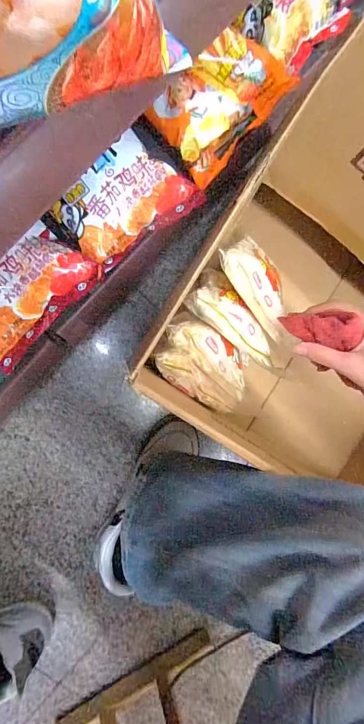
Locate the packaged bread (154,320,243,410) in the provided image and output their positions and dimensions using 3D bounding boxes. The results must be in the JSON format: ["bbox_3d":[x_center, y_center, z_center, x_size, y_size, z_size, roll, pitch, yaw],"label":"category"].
[{"bbox_3d":[0.031,0.003,0.483,0.126,0.062,0.090,27,88,-10],"label":"packaged bread"}]

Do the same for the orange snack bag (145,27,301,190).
[{"bbox_3d":[0.050,-0.311,0.432,0.148,0.057,0.098,-44,99,-5],"label":"orange snack bag"}]

